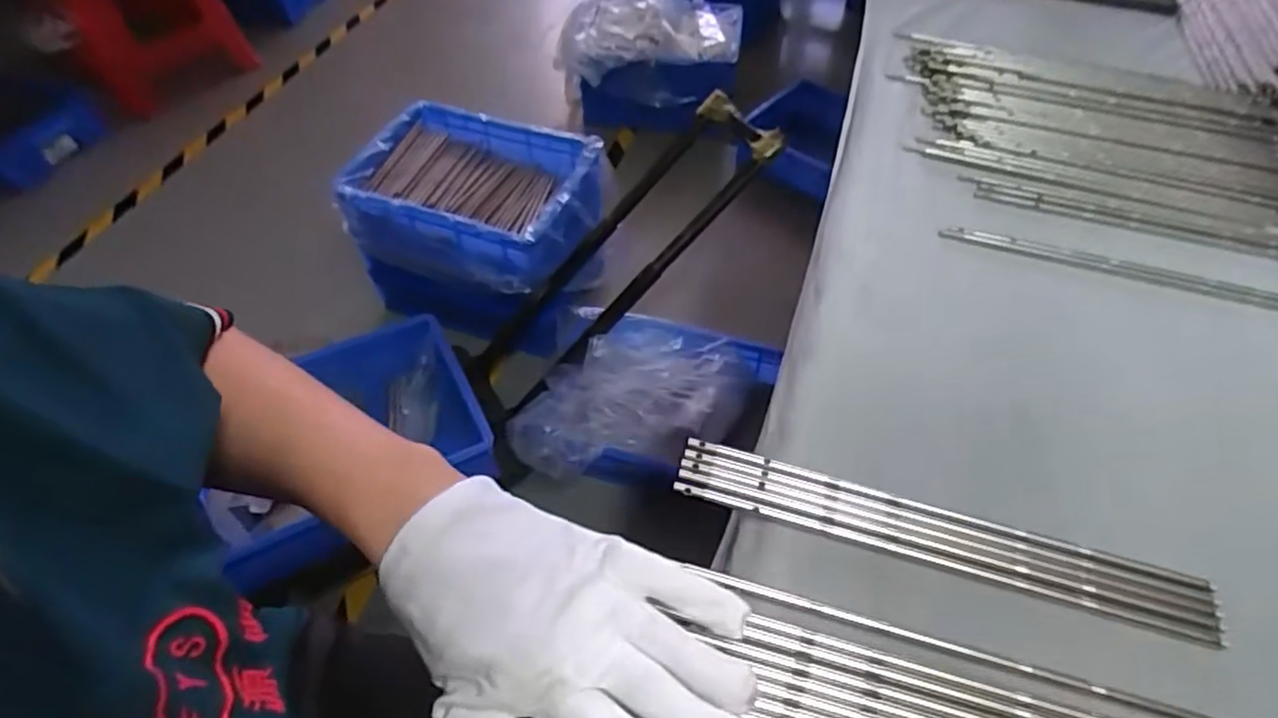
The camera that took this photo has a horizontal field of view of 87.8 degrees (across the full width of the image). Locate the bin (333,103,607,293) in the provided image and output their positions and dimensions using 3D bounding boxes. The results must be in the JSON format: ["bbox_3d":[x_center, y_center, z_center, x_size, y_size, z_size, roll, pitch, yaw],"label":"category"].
[{"bbox_3d":[-0.297,-0.300,1.284,0.457,0.156,0.337,11,53,9],"label":"bin"}]

